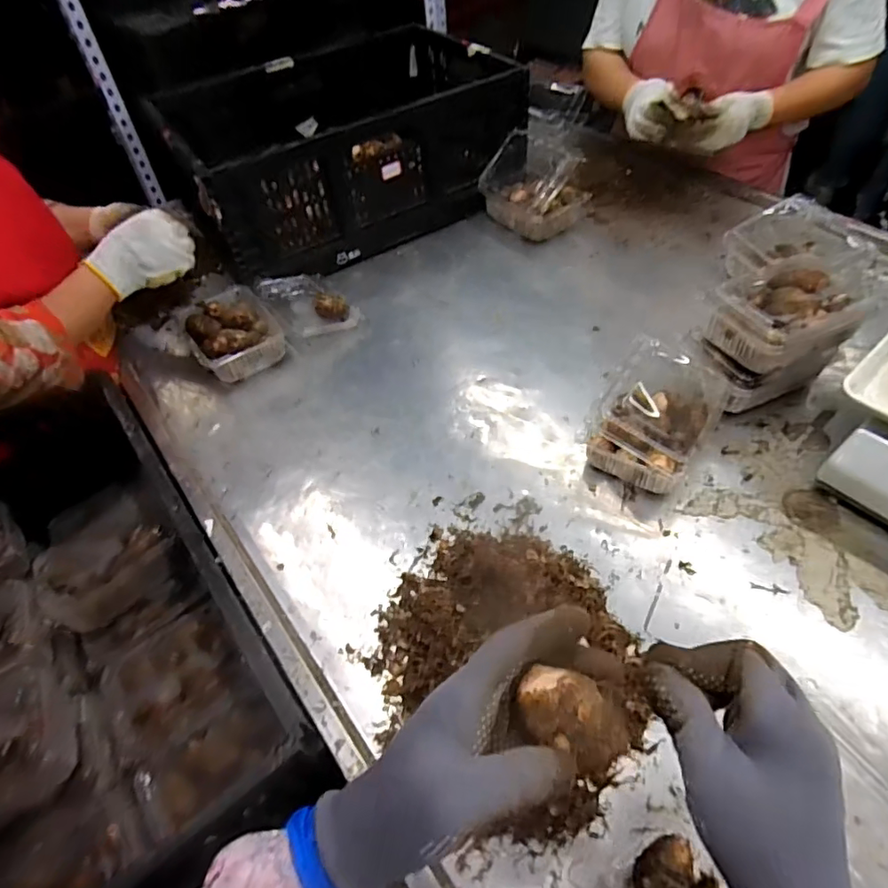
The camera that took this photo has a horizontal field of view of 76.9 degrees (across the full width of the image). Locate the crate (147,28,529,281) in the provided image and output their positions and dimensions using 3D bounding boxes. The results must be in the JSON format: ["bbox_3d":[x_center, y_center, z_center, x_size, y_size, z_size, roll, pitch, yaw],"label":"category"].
[{"bbox_3d":[-0.175,-0.550,1.045,0.586,0.226,0.389,-28,54,-16],"label":"crate"}]

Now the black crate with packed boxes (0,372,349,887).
[{"bbox_3d":[-0.439,0.223,0.596,0.420,0.190,0.595,-34,56,-20],"label":"black crate with packed boxes"}]

